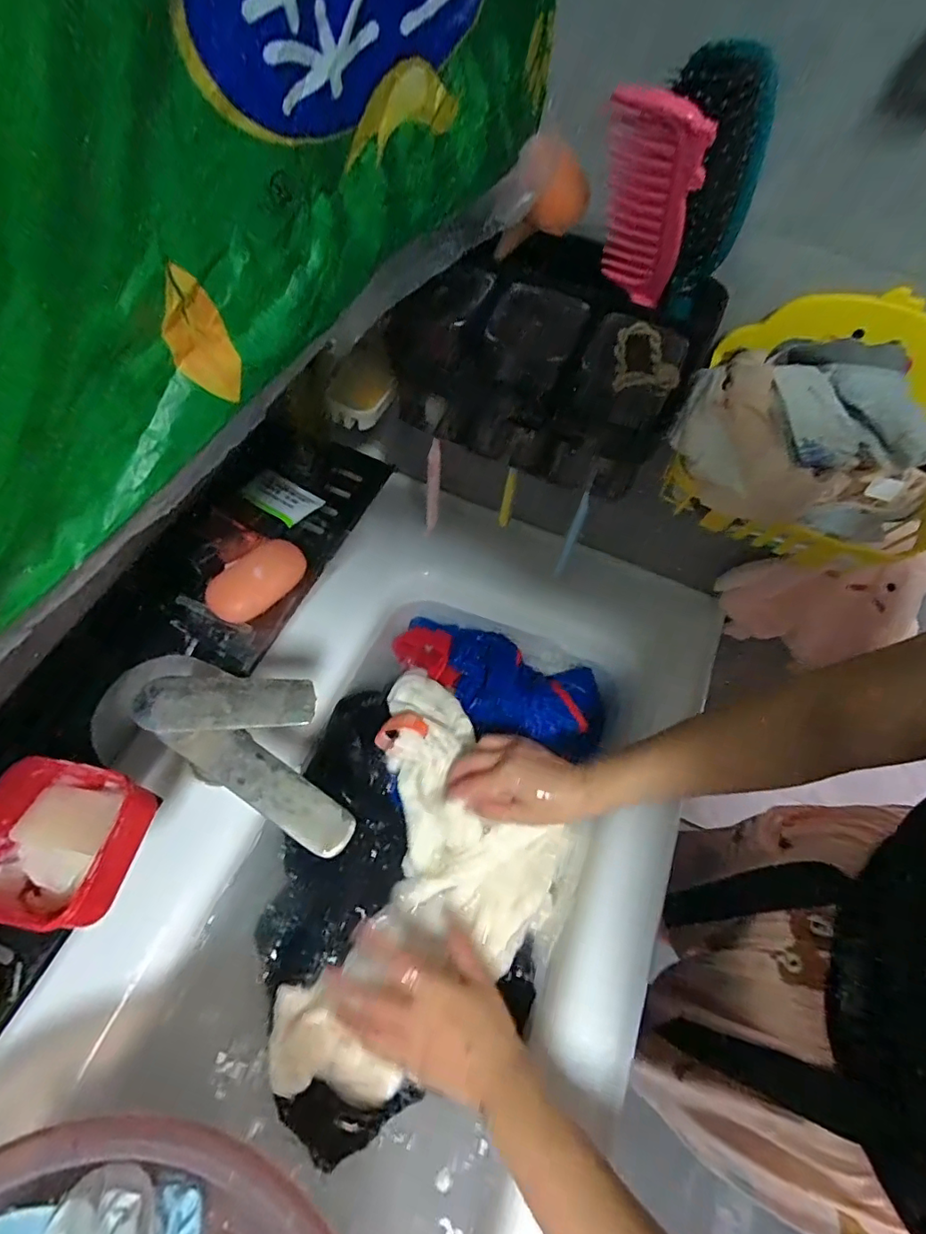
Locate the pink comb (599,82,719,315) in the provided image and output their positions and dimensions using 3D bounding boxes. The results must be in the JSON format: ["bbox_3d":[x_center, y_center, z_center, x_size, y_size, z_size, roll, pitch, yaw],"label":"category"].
[{"bbox_3d":[0.112,-0.244,0.320,0.051,0.131,0.014,35,89,15],"label":"pink comb"}]

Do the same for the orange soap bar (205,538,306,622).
[{"bbox_3d":[-0.171,-0.030,0.445,0.046,0.023,0.084,40,64,16],"label":"orange soap bar"}]

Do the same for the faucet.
[{"bbox_3d":[-0.162,0.088,0.387,0.190,0.065,0.099,20,60,5],"label":"faucet"}]

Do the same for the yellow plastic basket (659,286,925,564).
[{"bbox_3d":[0.264,-0.128,0.393,0.203,0.130,0.133,24,60,7],"label":"yellow plastic basket"}]

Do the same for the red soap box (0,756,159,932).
[{"bbox_3d":[-0.251,0.139,0.329,0.086,0.039,0.089,16,60,3],"label":"red soap box"}]

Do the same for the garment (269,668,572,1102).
[{"bbox_3d":[-0.015,0.241,0.507,0.216,0.048,0.367,15,61,6],"label":"garment"}]

